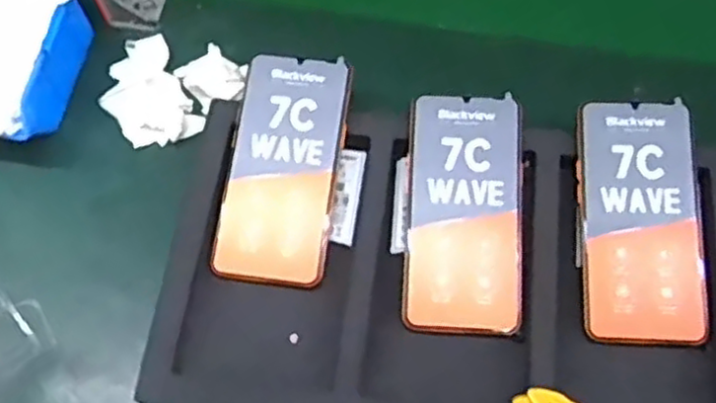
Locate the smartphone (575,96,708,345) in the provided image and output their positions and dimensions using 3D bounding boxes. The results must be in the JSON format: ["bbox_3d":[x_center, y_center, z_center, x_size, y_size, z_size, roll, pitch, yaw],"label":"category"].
[{"bbox_3d":[0.188,0.012,0.479,0.076,0.008,0.160,0,77,9],"label":"smartphone"}]

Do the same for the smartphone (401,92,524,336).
[{"bbox_3d":[0.072,0.007,0.489,0.077,0.016,0.159,2,77,1],"label":"smartphone"}]

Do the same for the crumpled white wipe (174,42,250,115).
[{"bbox_3d":[-0.109,-0.095,0.552,0.041,0.027,0.058,-33,67,-16],"label":"crumpled white wipe"}]

